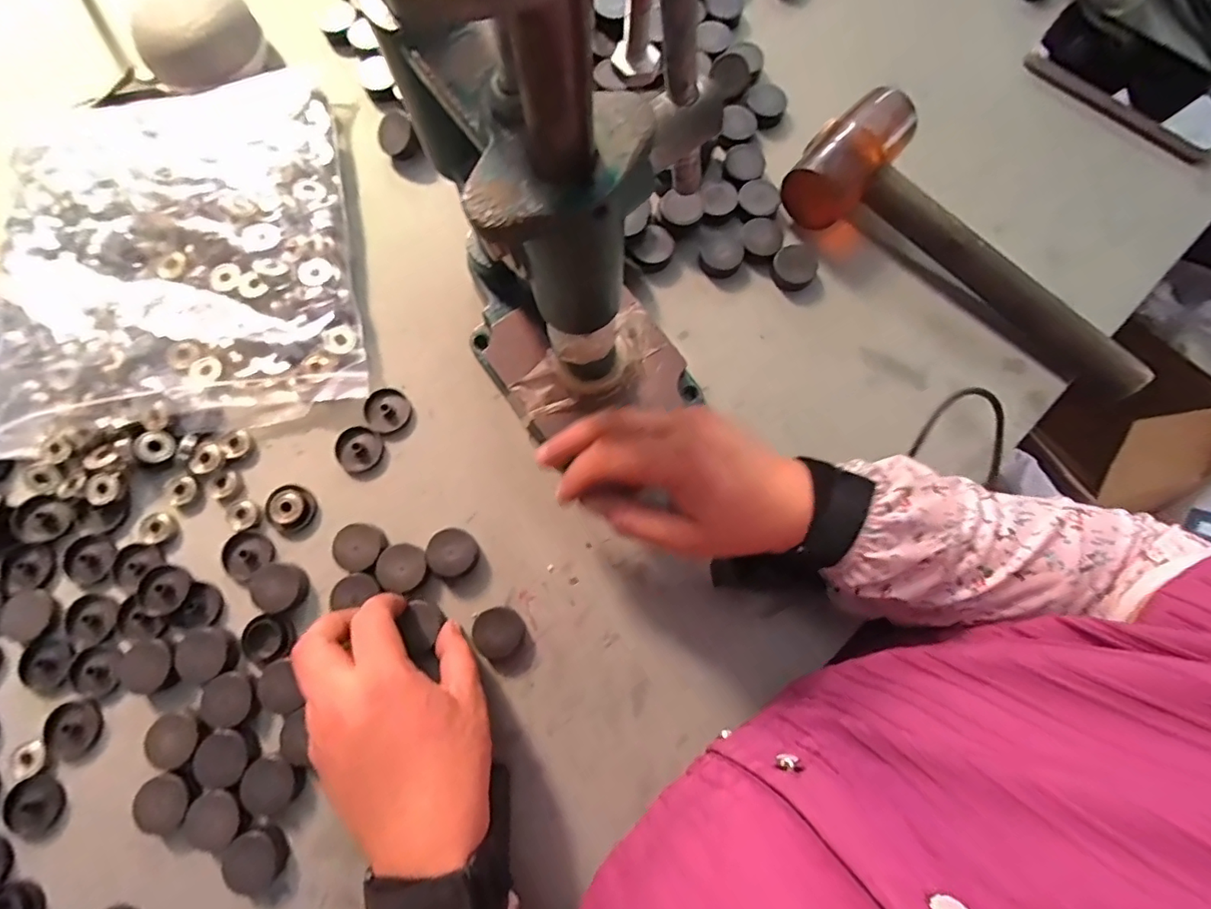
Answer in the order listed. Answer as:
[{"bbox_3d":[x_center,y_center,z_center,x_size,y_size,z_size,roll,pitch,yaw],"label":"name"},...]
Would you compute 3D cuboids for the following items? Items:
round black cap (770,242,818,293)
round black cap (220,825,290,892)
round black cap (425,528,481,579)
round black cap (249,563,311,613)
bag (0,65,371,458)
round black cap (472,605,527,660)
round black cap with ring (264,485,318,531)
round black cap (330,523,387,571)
[{"bbox_3d":[0.145,-0.144,0.410,0.033,0.013,0.033,0,78,-1],"label":"round black cap"},{"bbox_3d":[-0.216,0.250,0.327,0.036,0.007,0.033,0,78,-1],"label":"round black cap"},{"bbox_3d":[-0.105,0.067,0.364,0.032,0.016,0.032,0,78,-1],"label":"round black cap"},{"bbox_3d":[-0.221,0.090,0.359,0.032,0.013,0.031,0,78,-1],"label":"round black cap"},{"bbox_3d":[-0.319,-0.149,0.391,0.248,0.038,0.267,-11,79,-4],"label":"bag"},{"bbox_3d":[-0.071,0.118,0.355,0.032,0.013,0.031,0,78,-1],"label":"round black cap"},{"bbox_3d":[-0.221,0.037,0.371,0.032,0.010,0.031,0,78,-1],"label":"round black cap with ring"},{"bbox_3d":[-0.169,0.063,0.365,0.032,0.012,0.032,0,78,-1],"label":"round black cap"}]

